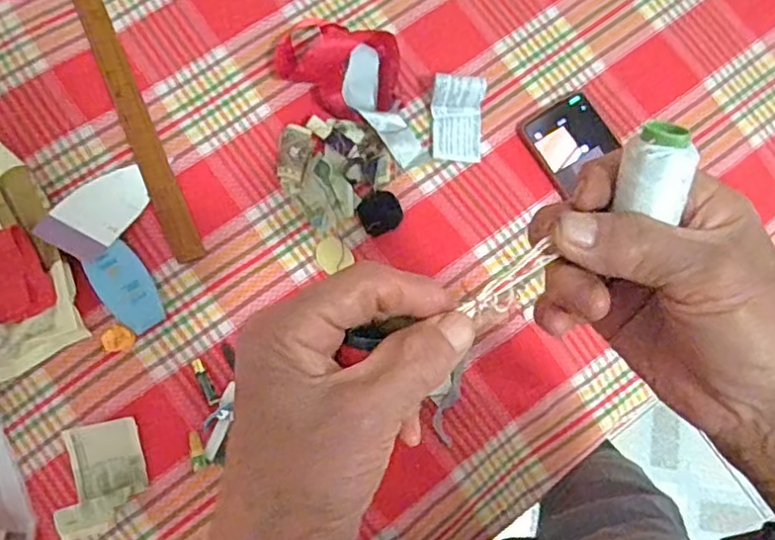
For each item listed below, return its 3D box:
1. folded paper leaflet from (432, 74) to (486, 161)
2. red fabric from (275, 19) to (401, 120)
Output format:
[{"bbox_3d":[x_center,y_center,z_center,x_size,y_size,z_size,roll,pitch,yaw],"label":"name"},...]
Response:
[{"bbox_3d":[0.067,-0.143,0.608,0.049,0.032,0.075,4,80,-3],"label":"folded paper leaflet"},{"bbox_3d":[-0.047,-0.193,0.601,0.128,0.044,0.083,35,79,4],"label":"red fabric"}]

